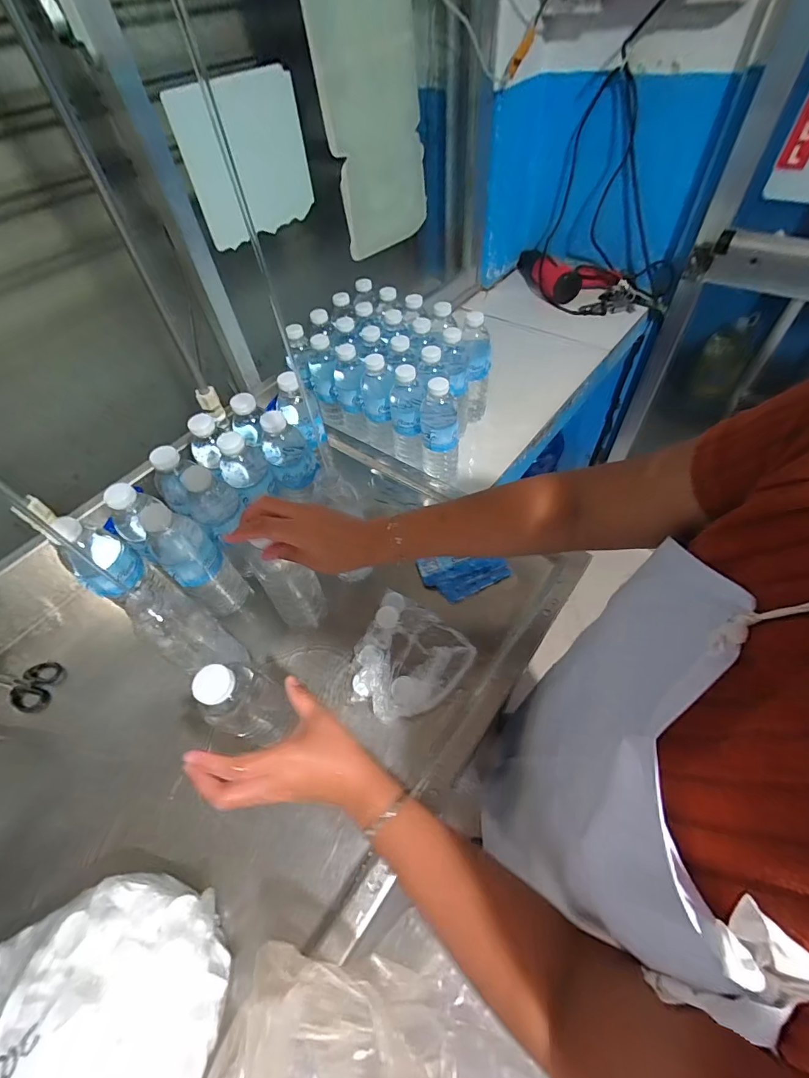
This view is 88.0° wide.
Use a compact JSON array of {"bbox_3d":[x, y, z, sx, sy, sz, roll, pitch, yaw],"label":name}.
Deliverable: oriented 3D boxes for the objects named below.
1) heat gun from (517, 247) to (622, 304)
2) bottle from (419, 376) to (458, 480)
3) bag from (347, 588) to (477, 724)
[{"bbox_3d":[0.425,-0.721,1.116,0.179,0.065,0.249,-13,54,-4],"label":"heat gun"},{"bbox_3d":[0.056,-0.178,0.667,0.061,0.166,0.060,-1,54,5],"label":"bottle"},{"bbox_3d":[0.001,0.153,0.535,0.136,0.020,0.145,27,61,23],"label":"bag"}]

